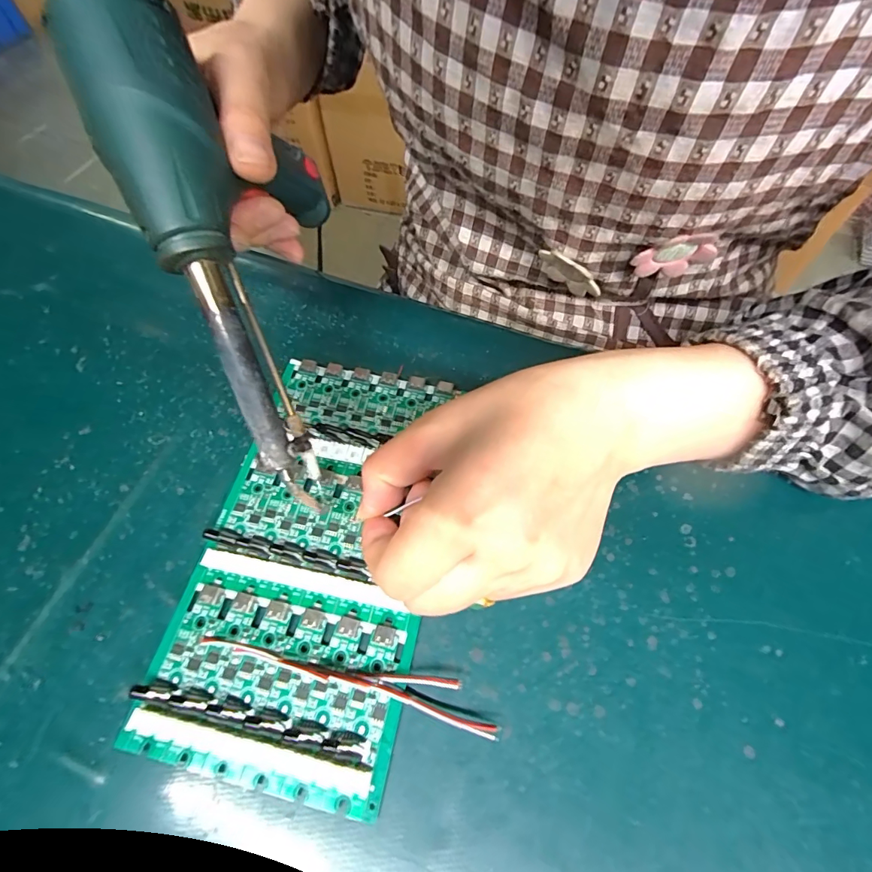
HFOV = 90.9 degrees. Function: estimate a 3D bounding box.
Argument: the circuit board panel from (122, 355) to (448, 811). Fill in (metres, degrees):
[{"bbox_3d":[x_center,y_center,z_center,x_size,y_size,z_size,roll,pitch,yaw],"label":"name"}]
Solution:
[{"bbox_3d":[-0.054,0.046,0.200,0.104,0.013,0.190,9,62,7],"label":"circuit board panel"}]

